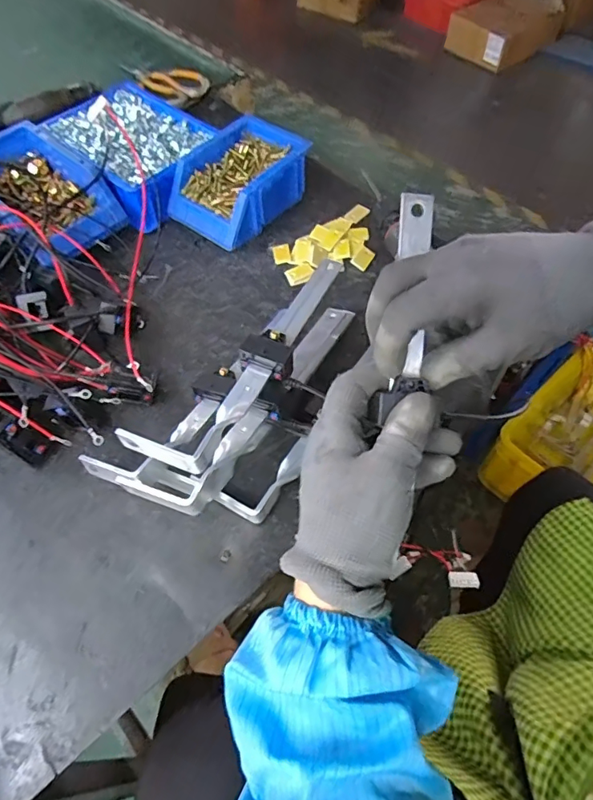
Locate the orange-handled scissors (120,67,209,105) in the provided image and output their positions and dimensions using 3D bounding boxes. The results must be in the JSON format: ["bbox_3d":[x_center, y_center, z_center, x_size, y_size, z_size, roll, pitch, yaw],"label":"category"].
[{"bbox_3d":[-0.203,-0.497,0.773,0.158,0.010,0.080,36,65,22],"label":"orange-handled scissors"}]

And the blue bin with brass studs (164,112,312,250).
[{"bbox_3d":[-0.068,-0.258,0.592,0.121,0.062,0.154,35,65,21],"label":"blue bin with brass studs"}]

